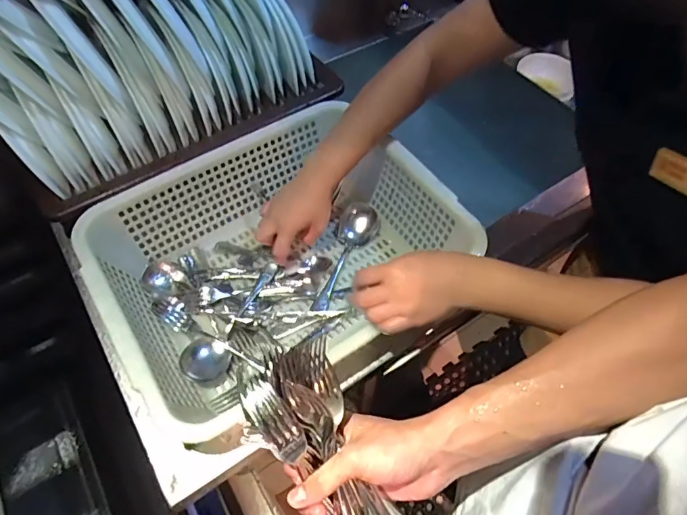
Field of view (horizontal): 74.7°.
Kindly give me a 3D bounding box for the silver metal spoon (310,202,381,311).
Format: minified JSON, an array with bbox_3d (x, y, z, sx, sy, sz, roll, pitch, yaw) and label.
[{"bbox_3d":[0.000,-0.003,0.653,0.059,0.043,0.186,18,58,10],"label":"silver metal spoon"}]

